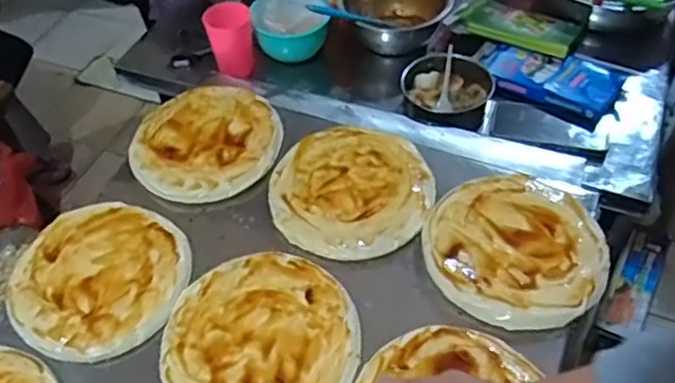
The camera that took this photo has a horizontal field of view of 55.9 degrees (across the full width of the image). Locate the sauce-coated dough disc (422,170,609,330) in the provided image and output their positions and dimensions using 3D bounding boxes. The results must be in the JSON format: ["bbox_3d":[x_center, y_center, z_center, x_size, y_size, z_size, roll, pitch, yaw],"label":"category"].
[{"bbox_3d":[0.202,0.059,0.725,0.198,0.012,0.193,-2,49,2],"label":"sauce-coated dough disc"}]

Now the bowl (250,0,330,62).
[{"bbox_3d":[-0.082,-0.298,1.103,0.125,0.082,0.124,-2,49,2],"label":"bowl"}]

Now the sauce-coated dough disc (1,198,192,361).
[{"bbox_3d":[-0.274,0.094,0.728,0.192,0.014,0.190,-2,49,2],"label":"sauce-coated dough disc"}]

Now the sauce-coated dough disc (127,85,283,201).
[{"bbox_3d":[-0.177,-0.071,0.856,0.195,0.024,0.180,-2,49,2],"label":"sauce-coated dough disc"}]

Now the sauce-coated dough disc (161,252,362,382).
[{"bbox_3d":[-0.080,0.152,0.673,0.198,0.009,0.194,-2,49,2],"label":"sauce-coated dough disc"}]

